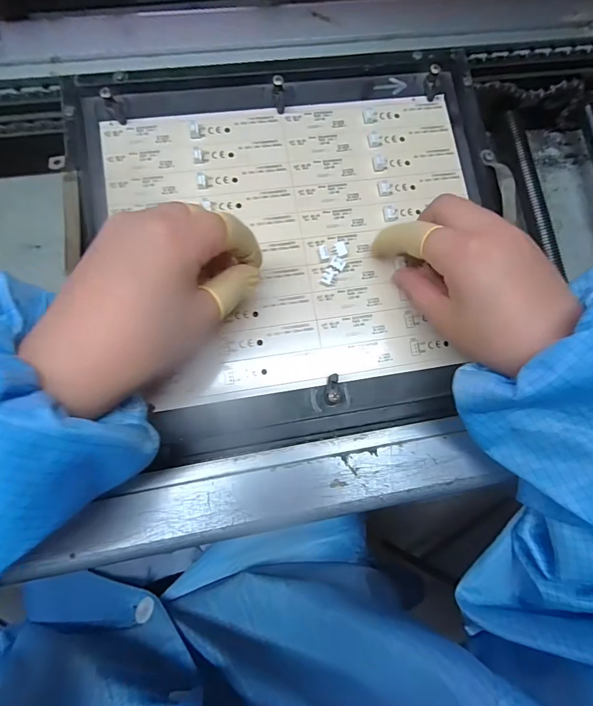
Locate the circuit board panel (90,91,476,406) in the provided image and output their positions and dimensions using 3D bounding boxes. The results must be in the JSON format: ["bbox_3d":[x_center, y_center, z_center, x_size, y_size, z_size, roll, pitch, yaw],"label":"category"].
[{"bbox_3d":[0.006,-0.081,0.281,0.245,0.008,0.207,-8,83,-6],"label":"circuit board panel"}]

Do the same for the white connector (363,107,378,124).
[{"bbox_3d":[0.056,-0.179,0.299,0.011,0.004,0.012,-10,83,-6],"label":"white connector"}]

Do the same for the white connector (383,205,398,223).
[{"bbox_3d":[0.069,-0.102,0.289,0.011,0.004,0.012,-7,82,-6],"label":"white connector"}]

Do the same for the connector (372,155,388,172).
[{"bbox_3d":[0.062,-0.141,0.293,0.010,0.006,0.010,-11,83,-6],"label":"connector"}]

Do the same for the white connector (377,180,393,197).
[{"bbox_3d":[0.066,-0.122,0.291,0.012,0.006,0.012,-12,83,-7],"label":"white connector"}]

